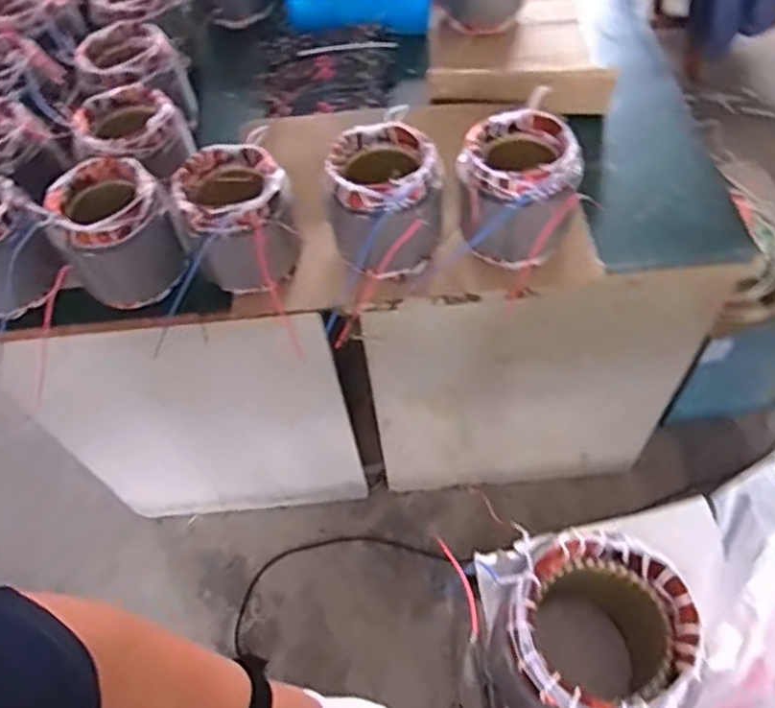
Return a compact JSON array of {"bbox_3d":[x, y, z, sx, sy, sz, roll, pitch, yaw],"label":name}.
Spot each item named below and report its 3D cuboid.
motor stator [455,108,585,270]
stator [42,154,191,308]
[{"bbox_3d":[0.172,-0.218,0.941,0.152,0.156,0.160,-7,57,0],"label":"motor stator"},{"bbox_3d":[-0.376,-0.171,0.955,0.144,0.149,0.145,-2,57,3],"label":"stator"}]

